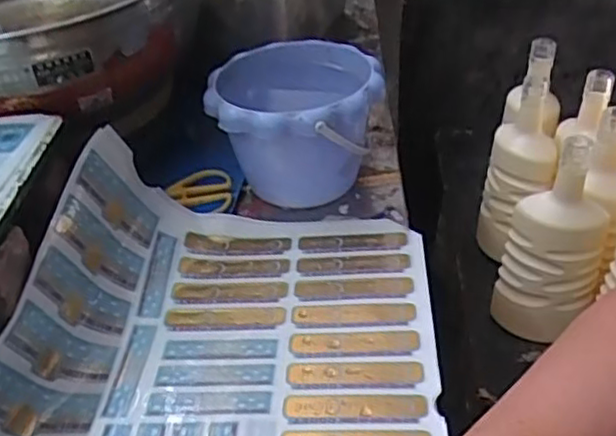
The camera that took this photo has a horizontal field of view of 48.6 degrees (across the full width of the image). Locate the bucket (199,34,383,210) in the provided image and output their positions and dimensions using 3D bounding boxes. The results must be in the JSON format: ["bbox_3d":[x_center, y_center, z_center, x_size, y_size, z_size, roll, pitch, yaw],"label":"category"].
[{"bbox_3d":[-0.010,-0.082,0.651,0.155,0.122,0.152,-4,38,3],"label":"bucket"}]

